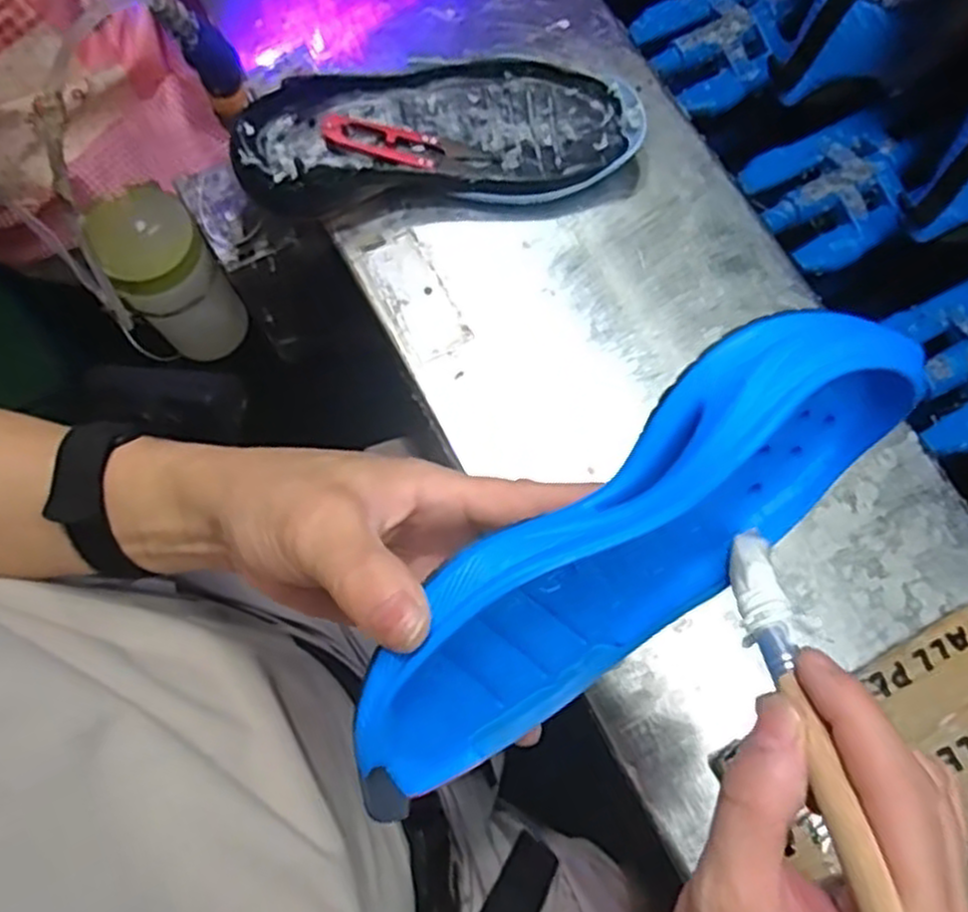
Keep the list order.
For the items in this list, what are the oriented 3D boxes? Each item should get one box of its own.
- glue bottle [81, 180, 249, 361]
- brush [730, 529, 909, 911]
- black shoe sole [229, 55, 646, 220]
[{"bbox_3d":[-0.233,-0.133,0.584,0.073,0.127,0.081,-36,78,-6],"label":"glue bottle"},{"bbox_3d":[0.099,0.093,0.222,0.014,0.009,0.181,-4,41,1],"label":"brush"},{"bbox_3d":[-0.026,-0.196,0.469,0.236,0.050,0.090,-8,76,0],"label":"black shoe sole"}]

